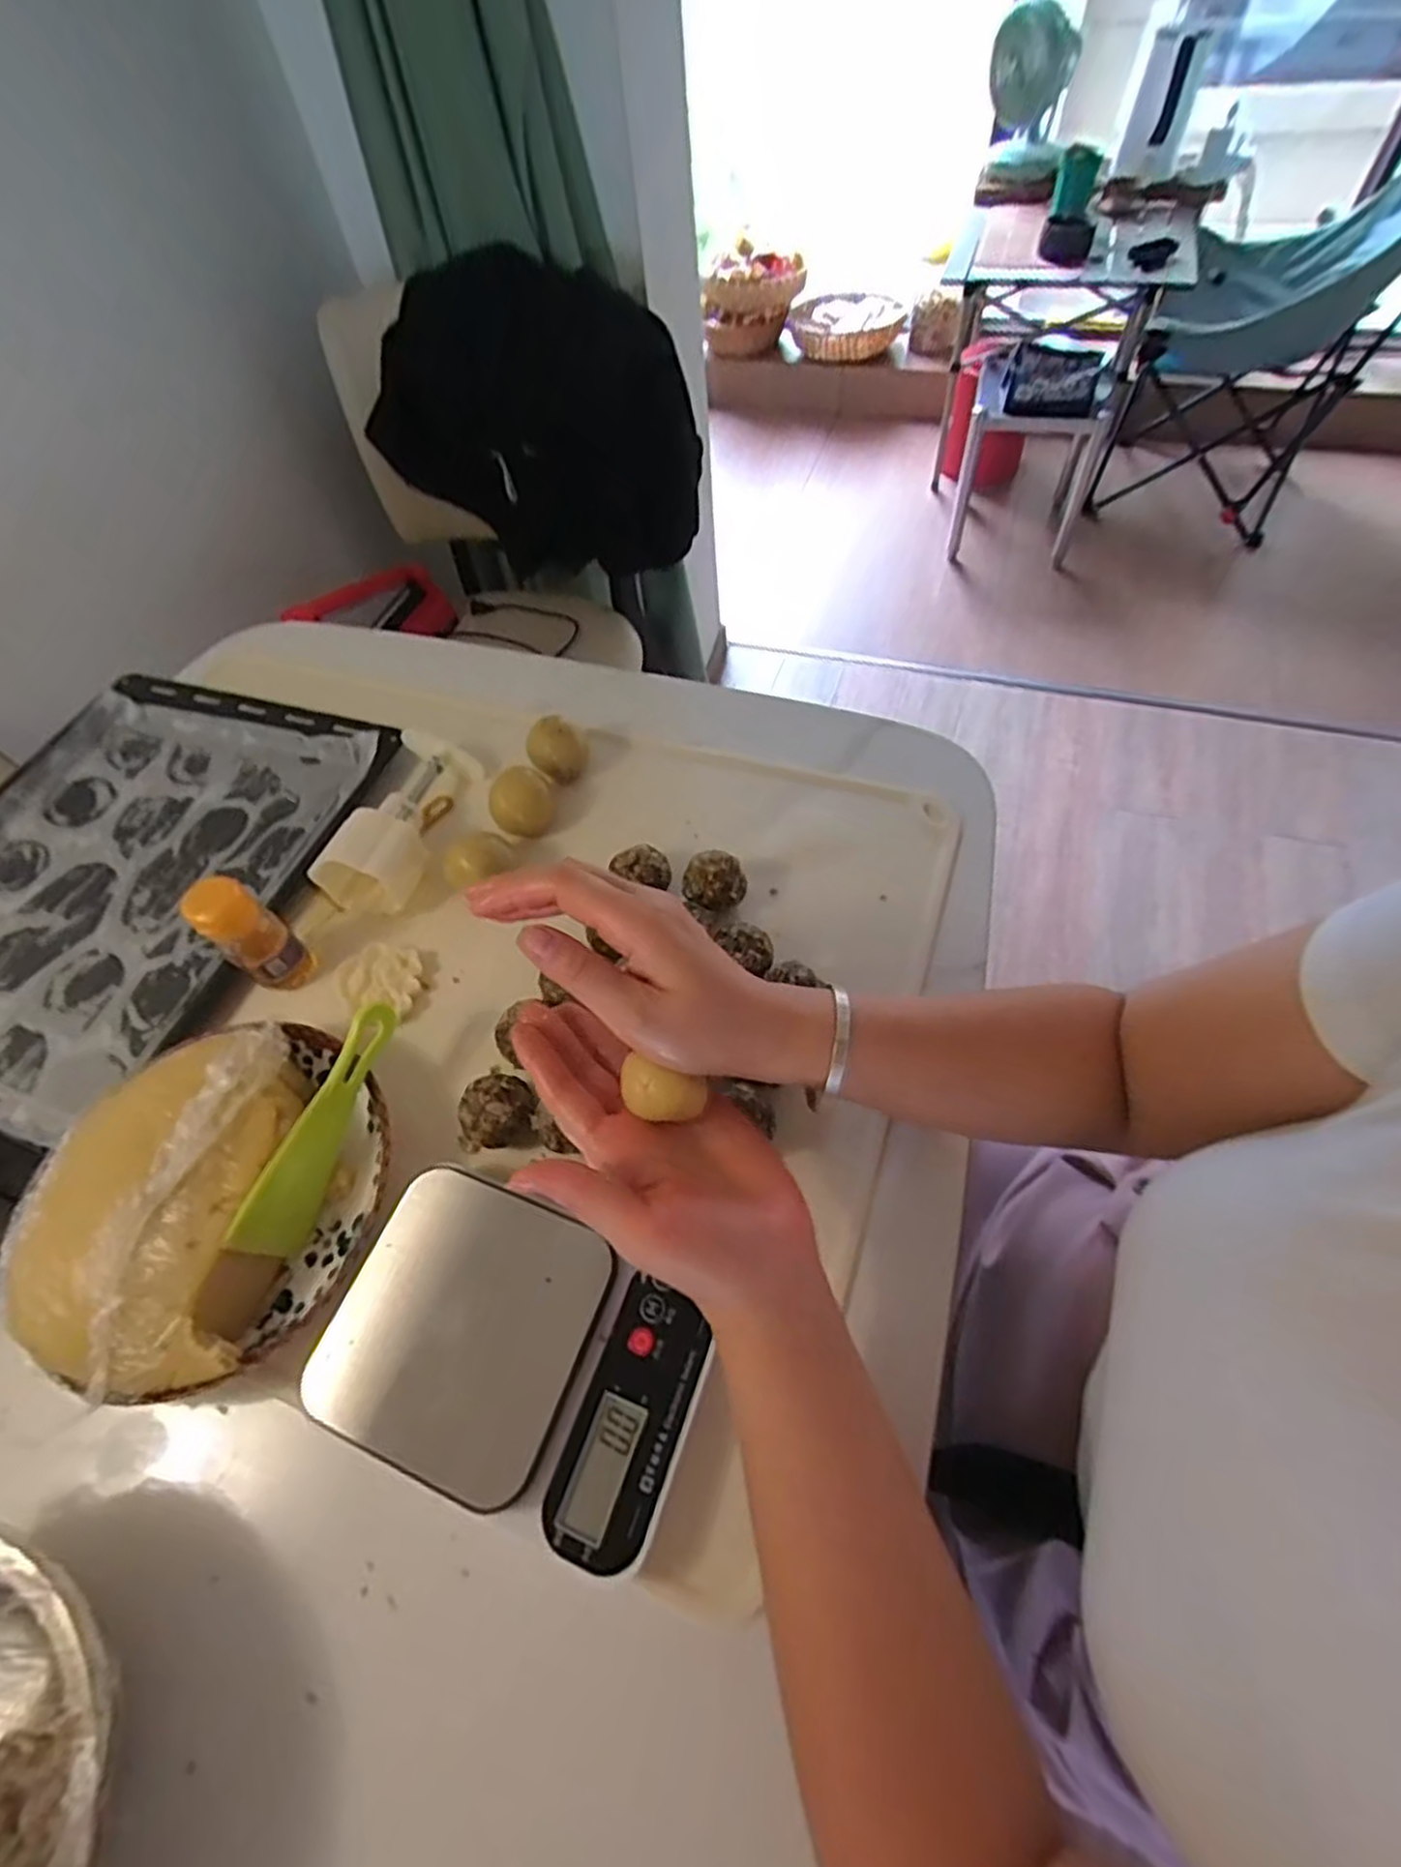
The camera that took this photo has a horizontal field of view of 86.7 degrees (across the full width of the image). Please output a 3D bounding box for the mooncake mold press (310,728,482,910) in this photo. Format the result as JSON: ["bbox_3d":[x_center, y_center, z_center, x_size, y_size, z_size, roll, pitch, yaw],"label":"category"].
[{"bbox_3d":[-0.216,-0.091,0.548,0.068,0.055,0.159,14,60,13],"label":"mooncake mold press"}]

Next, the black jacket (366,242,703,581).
[{"bbox_3d":[-0.238,-0.722,1.073,0.468,0.334,0.079,8,59,10],"label":"black jacket"}]

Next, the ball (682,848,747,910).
[{"bbox_3d":[0.010,-0.032,0.504,0.043,0.037,0.039,-2,58,4],"label":"ball"}]

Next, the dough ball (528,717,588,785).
[{"bbox_3d":[-0.114,-0.148,0.593,0.047,0.041,0.043,-12,58,-2],"label":"dough ball"}]

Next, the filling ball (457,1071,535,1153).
[{"bbox_3d":[-0.116,0.108,0.427,0.038,0.041,0.042,29,65,21],"label":"filling ball"}]

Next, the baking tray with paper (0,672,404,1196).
[{"bbox_3d":[-0.453,-0.042,0.558,0.292,0.026,0.397,15,61,14],"label":"baking tray with paper"}]

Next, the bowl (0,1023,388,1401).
[{"bbox_3d":[-0.263,0.139,0.396,0.167,0.068,0.184,30,65,22],"label":"bowl"}]

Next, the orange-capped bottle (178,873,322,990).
[{"bbox_3d":[-0.287,0.001,0.477,0.033,0.087,0.037,38,68,25],"label":"orange-capped bottle"}]

